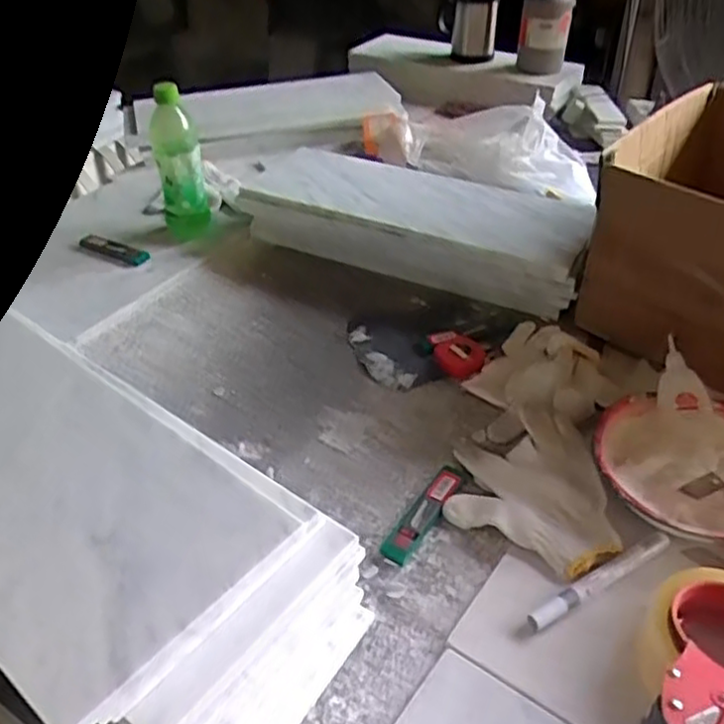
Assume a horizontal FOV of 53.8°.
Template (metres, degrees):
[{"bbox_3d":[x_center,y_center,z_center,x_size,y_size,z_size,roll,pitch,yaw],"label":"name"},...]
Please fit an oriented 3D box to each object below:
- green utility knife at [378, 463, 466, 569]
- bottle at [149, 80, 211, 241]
[{"bbox_3d":[0.055,0.132,0.634,0.029,0.013,0.116,22,46,27],"label":"green utility knife"},{"bbox_3d":[-0.256,-0.278,1.000,0.069,0.203,0.060,-10,40,-9],"label":"bottle"}]

